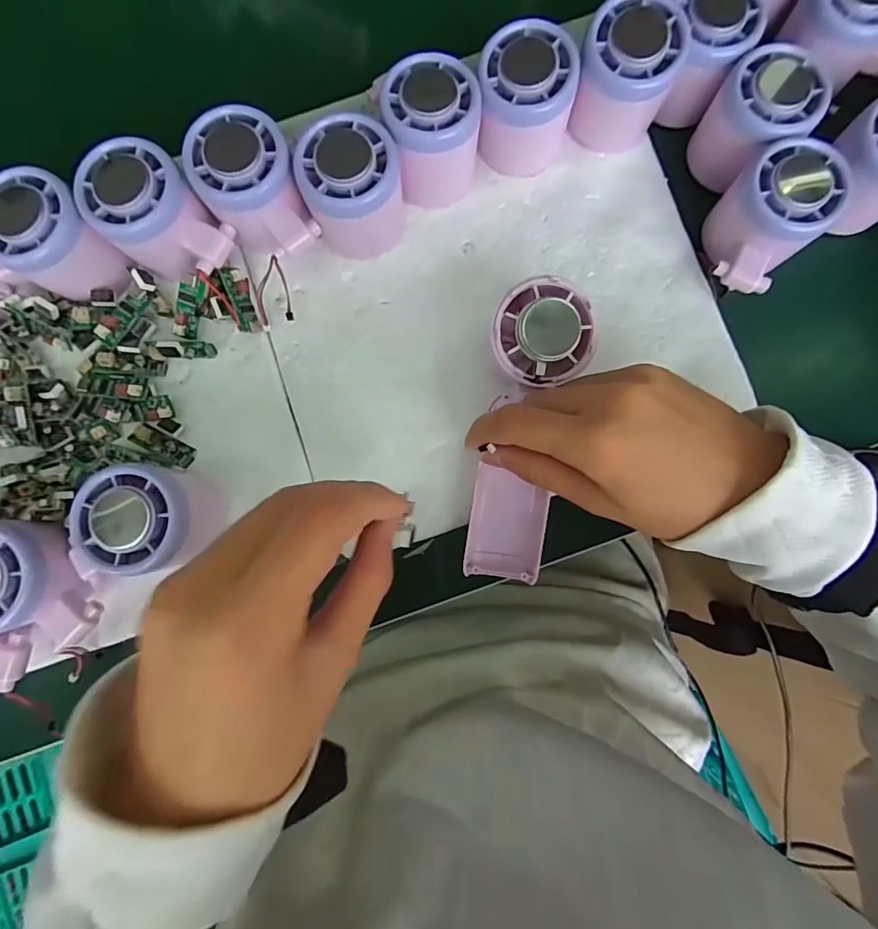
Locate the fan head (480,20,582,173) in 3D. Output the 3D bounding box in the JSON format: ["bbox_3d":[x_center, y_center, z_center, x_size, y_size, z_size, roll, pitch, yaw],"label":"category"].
[{"bbox_3d":[0.051,-0.213,0.286,0.054,0.057,0.046,6,85,2],"label":"fan head"}]

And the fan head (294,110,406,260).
[{"bbox_3d":[-0.050,-0.157,0.279,0.057,0.059,0.050,-7,85,1],"label":"fan head"}]

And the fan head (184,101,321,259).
[{"bbox_3d":[-0.106,-0.153,0.280,0.056,0.058,0.070,-22,85,-1],"label":"fan head"}]

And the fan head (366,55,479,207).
[{"bbox_3d":[-0.005,-0.193,0.283,0.053,0.056,0.052,0,85,1],"label":"fan head"}]

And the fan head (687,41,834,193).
[{"bbox_3d":[0.187,-0.203,0.286,0.051,0.052,0.053,0,85,1],"label":"fan head"}]

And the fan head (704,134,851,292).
[{"bbox_3d":[0.187,-0.141,0.280,0.055,0.050,0.069,43,87,5],"label":"fan head"}]

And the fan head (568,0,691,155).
[{"bbox_3d":[0.107,-0.224,0.283,0.053,0.063,0.047,16,85,3],"label":"fan head"}]

